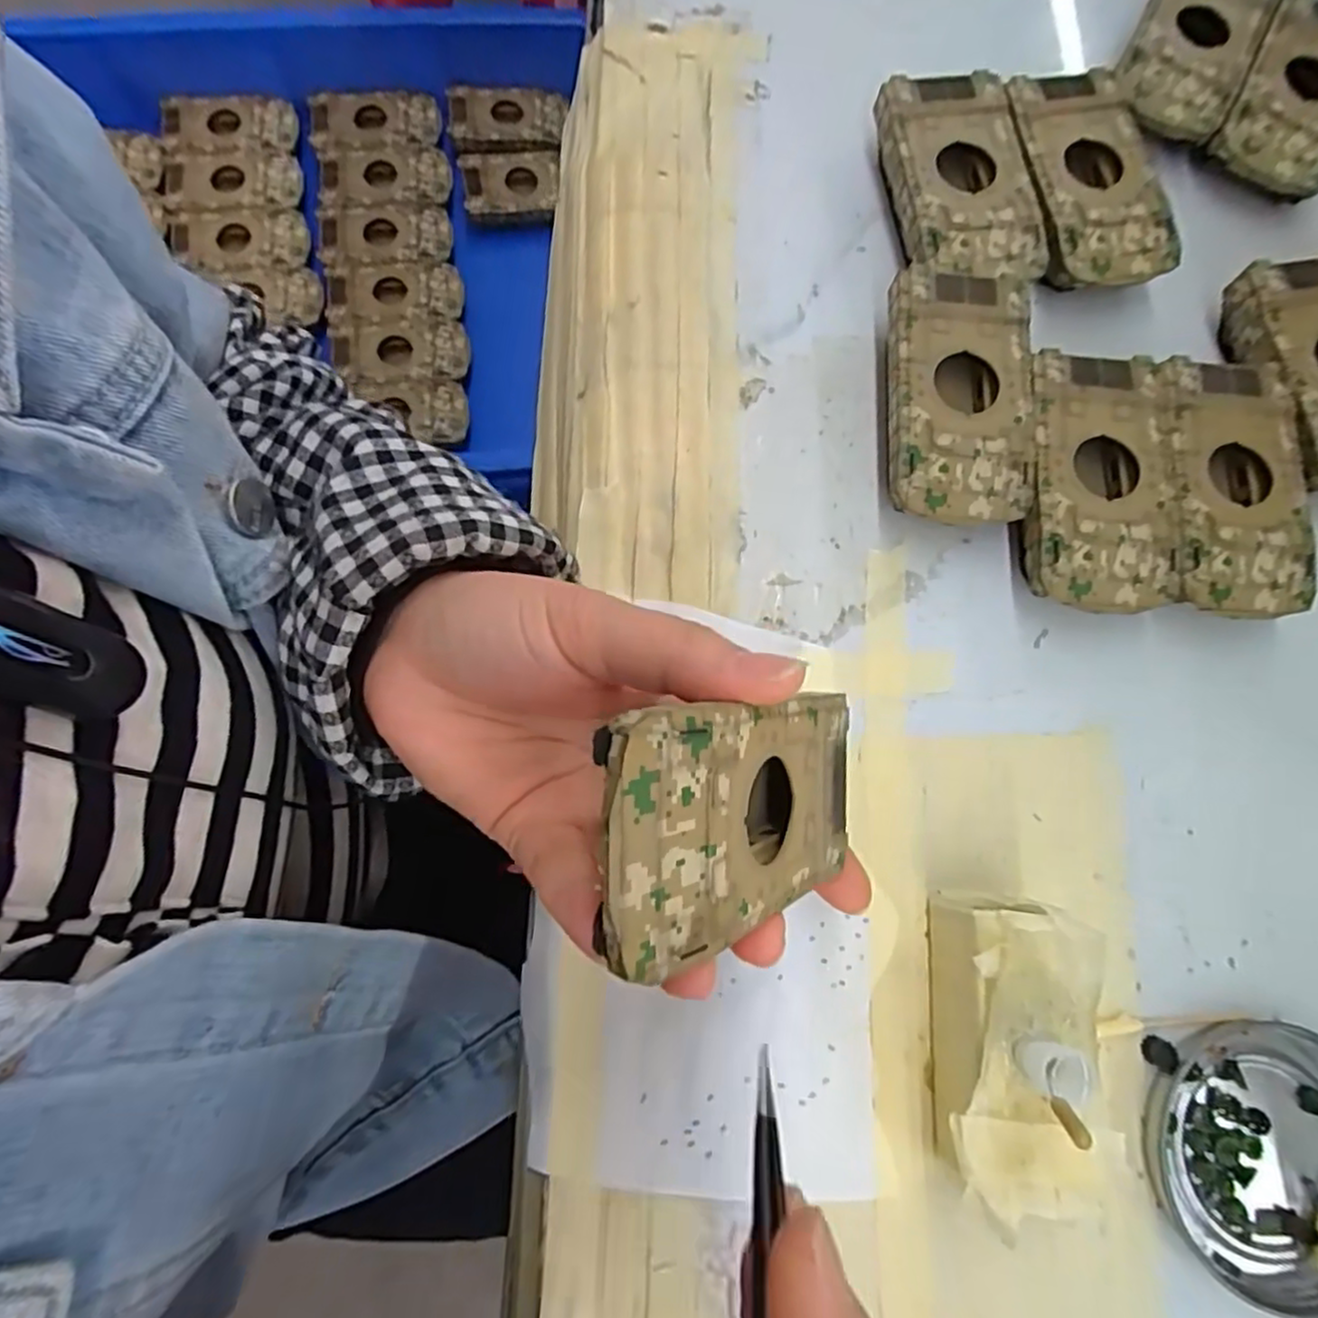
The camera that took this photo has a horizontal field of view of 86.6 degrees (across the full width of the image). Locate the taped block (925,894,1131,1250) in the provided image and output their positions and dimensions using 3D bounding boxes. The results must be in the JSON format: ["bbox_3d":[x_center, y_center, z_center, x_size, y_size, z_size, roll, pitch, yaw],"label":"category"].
[{"bbox_3d":[0.104,0.114,0.206,0.047,0.046,0.083,-1,77,-4],"label":"taped block"}]

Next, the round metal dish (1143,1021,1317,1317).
[{"bbox_3d":[0.197,0.158,0.221,0.081,0.009,0.075,1,77,-4],"label":"round metal dish"}]

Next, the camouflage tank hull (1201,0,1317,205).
[{"bbox_3d":[0.277,-0.243,0.304,0.052,0.015,0.091,29,80,6],"label":"camouflage tank hull"}]

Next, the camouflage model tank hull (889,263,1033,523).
[{"bbox_3d":[0.111,-0.096,0.264,0.050,0.023,0.095,4,76,-4],"label":"camouflage model tank hull"}]

